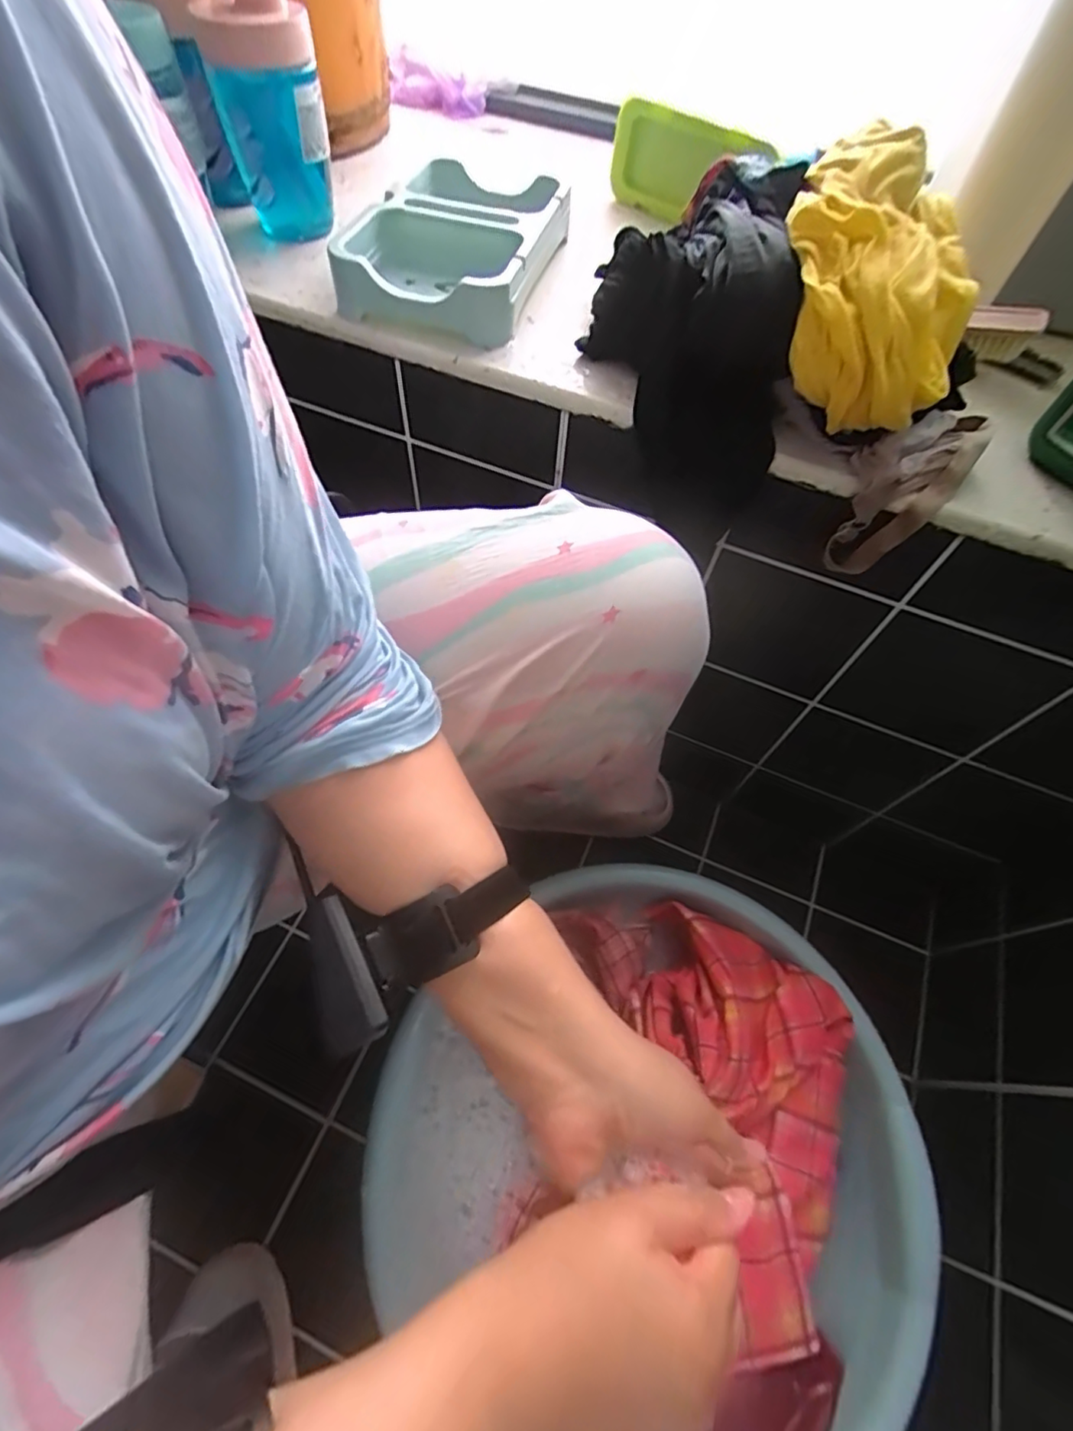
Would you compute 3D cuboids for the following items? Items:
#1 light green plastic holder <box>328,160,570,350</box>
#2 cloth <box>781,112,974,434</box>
[{"bbox_3d":[-0.071,-0.400,0.503,0.151,0.054,0.220,14,60,5],"label":"light green plastic holder"},{"bbox_3d":[0.213,-0.276,0.369,0.117,0.095,0.183,20,61,8],"label":"cloth"}]

